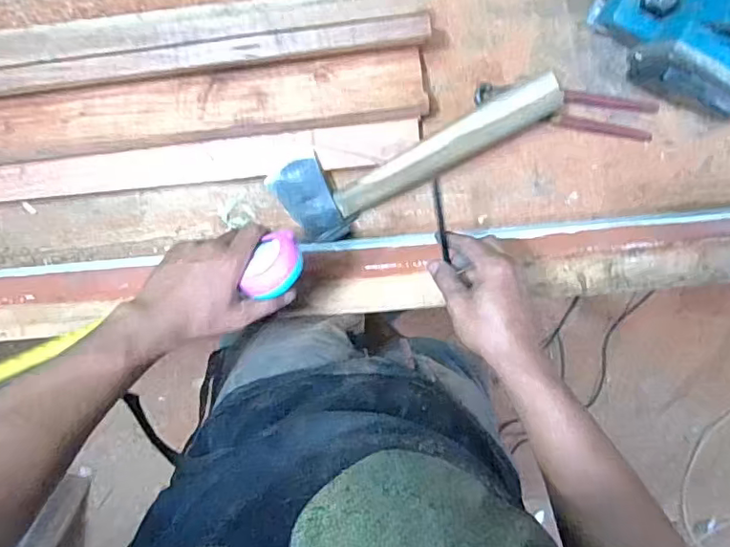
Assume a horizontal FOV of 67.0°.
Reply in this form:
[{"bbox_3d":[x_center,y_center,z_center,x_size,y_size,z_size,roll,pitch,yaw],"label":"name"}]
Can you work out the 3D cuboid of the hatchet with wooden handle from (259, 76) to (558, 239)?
[{"bbox_3d":[0.056,-0.145,0.657,0.350,0.068,0.103,-24,100,5],"label":"hatchet with wooden handle"}]

